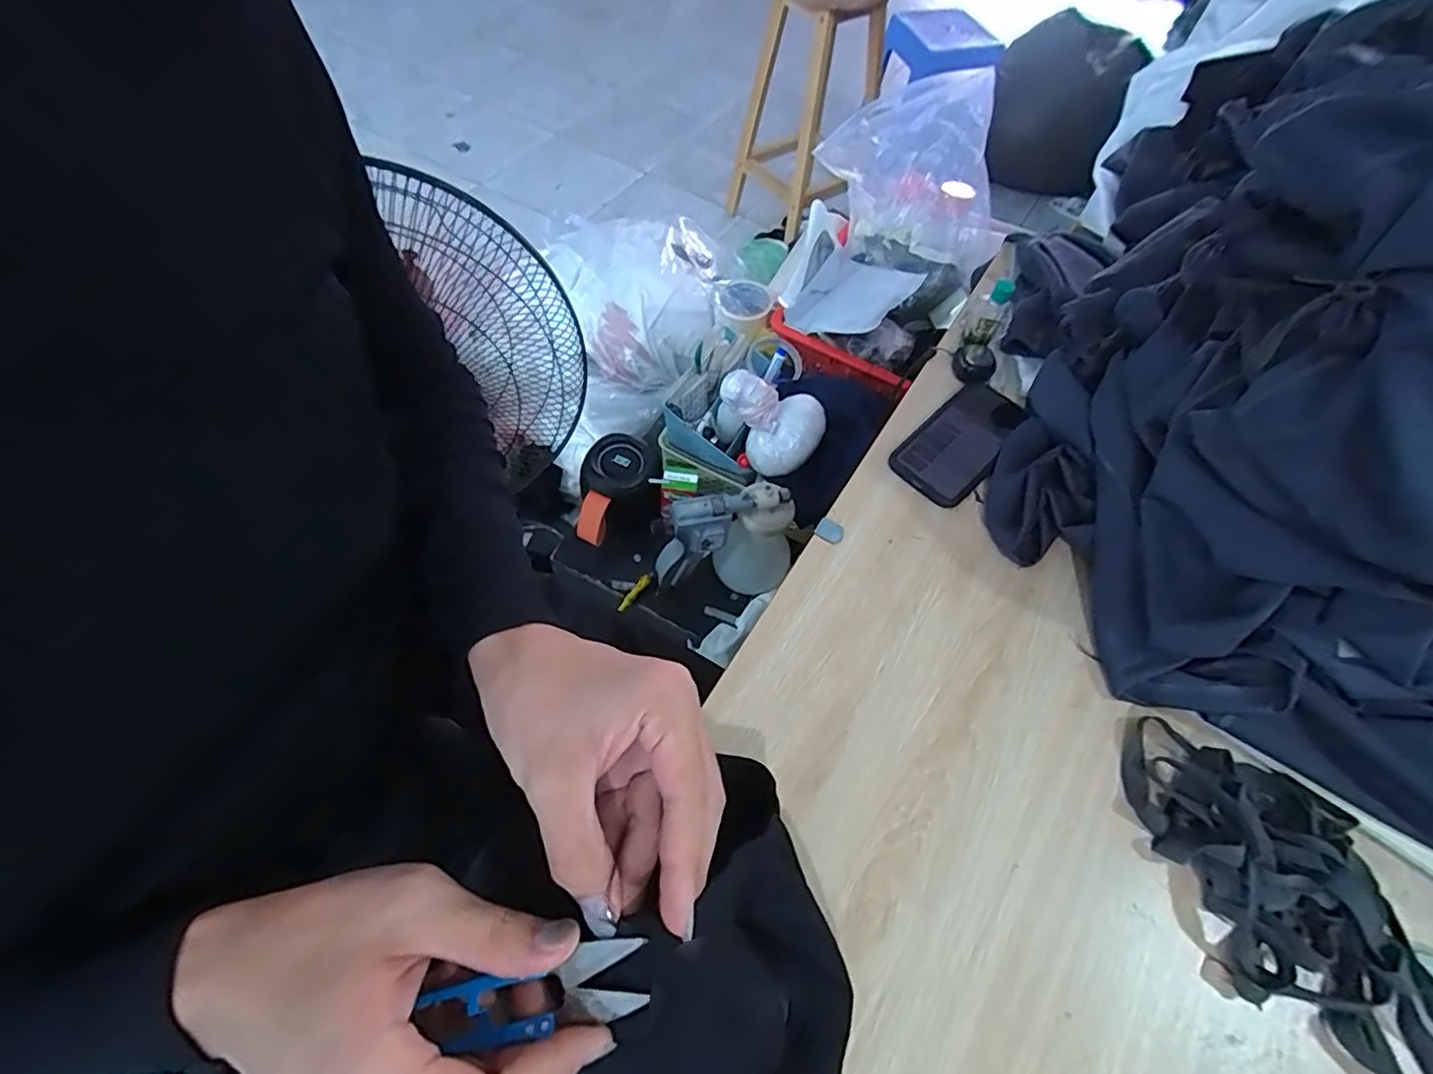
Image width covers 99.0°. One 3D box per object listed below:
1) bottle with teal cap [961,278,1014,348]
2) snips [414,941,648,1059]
[{"bbox_3d":[0.277,-0.225,0.629,0.032,0.074,0.032,2,60,-3],"label":"bottle with teal cap"},{"bbox_3d":[-0.073,0.186,0.247,0.089,0.013,0.027,-18,60,6],"label":"snips"}]

